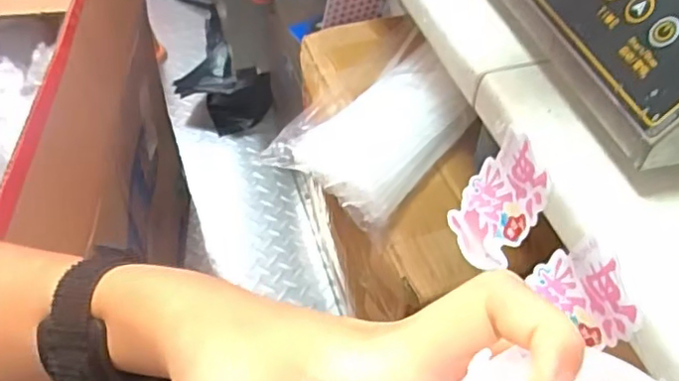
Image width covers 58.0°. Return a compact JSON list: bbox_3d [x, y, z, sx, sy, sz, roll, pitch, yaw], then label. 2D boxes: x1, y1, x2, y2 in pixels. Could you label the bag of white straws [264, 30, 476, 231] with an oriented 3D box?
[{"bbox_3d":[0.039,-0.060,0.515,0.119,0.037,0.196,30,53,23],"label":"bag of white straws"}]

